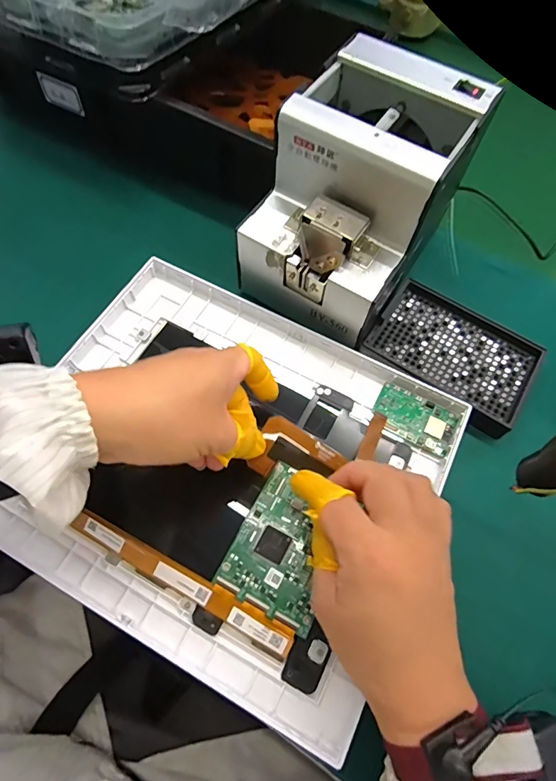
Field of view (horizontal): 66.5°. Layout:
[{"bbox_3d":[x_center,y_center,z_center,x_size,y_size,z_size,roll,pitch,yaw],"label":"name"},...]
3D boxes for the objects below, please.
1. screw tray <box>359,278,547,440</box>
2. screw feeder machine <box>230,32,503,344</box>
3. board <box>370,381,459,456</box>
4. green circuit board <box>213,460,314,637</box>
[{"bbox_3d":[0.154,-0.035,0.373,0.135,0.016,0.098,32,67,11],"label":"screw tray"},{"bbox_3d":[0.066,-0.154,0.348,0.129,0.137,0.170,31,67,11],"label":"screw feeder machine"},{"bbox_3d":[0.109,0.022,0.339,0.063,0.004,0.038,30,66,10],"label":"board"},{"bbox_3d":[0.008,0.104,0.290,0.067,0.004,0.089,27,66,9],"label":"green circuit board"}]

